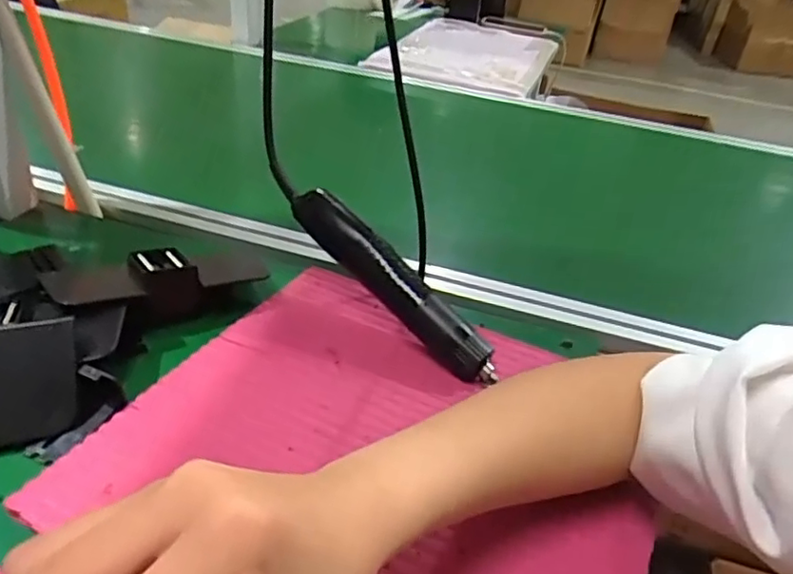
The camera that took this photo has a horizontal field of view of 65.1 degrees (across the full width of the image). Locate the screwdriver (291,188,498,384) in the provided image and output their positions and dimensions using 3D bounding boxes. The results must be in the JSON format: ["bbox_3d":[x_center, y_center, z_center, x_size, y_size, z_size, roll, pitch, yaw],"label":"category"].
[{"bbox_3d":[-0.006,-0.003,0.482,0.205,0.038,0.030,44,44,16],"label":"screwdriver"}]

